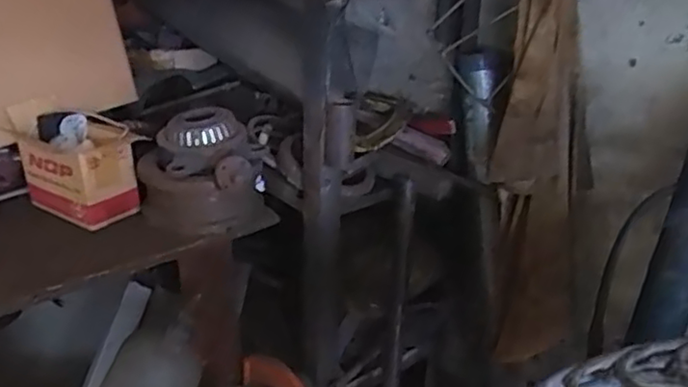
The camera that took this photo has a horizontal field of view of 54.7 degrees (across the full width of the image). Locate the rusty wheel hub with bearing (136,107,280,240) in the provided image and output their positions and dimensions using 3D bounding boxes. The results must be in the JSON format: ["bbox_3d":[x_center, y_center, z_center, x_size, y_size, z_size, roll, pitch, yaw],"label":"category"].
[{"bbox_3d":[-0.255,-0.035,1.217,0.225,0.194,0.192,13,29,15],"label":"rusty wheel hub with bearing"}]

